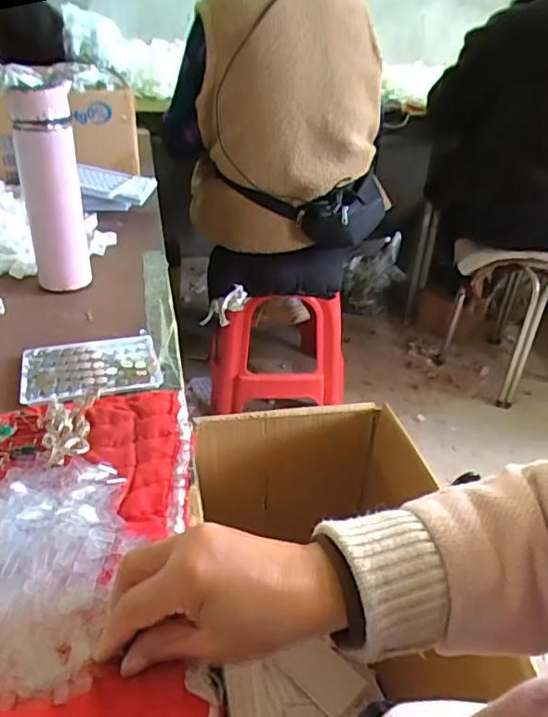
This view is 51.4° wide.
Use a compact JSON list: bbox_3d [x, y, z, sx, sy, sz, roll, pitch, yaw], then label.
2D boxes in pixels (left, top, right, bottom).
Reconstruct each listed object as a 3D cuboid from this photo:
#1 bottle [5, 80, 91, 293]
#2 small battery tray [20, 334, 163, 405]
[{"bbox_3d":[-0.261,-0.193,0.675,0.068,0.227,0.055,-8,35,-20],"label":"bottle"},{"bbox_3d":[-0.184,0.006,0.573,0.129,0.005,0.102,-6,34,-17],"label":"small battery tray"}]

